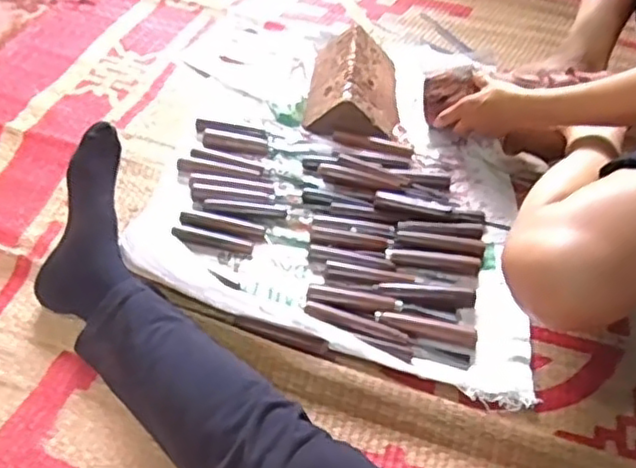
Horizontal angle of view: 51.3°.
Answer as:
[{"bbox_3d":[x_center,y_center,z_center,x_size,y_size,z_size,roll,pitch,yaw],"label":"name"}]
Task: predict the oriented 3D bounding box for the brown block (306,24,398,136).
[{"bbox_3d":[0.057,-0.234,1.008,0.135,0.063,0.202,7,48,2],"label":"brown block"}]

